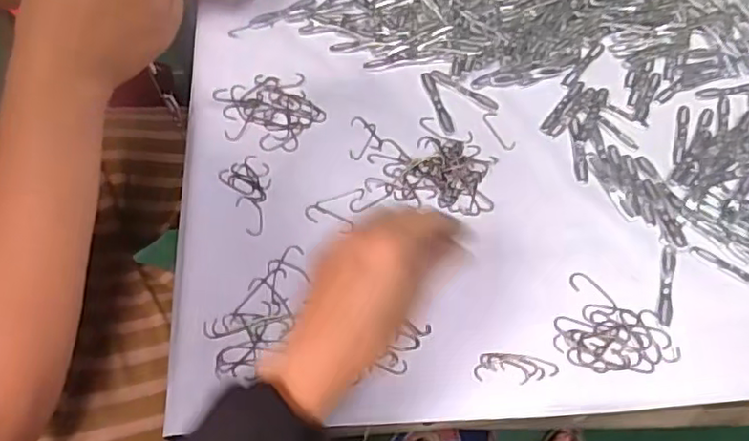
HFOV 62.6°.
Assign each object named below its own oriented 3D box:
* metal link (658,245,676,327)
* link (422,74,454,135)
[{"bbox_3d":[0.227,0.049,0.476,0.010,0.004,0.067,15,64,6],"label":"metal link"},{"bbox_3d":[0.056,-0.106,0.551,0.012,0.004,0.067,-15,65,-9],"label":"link"}]

